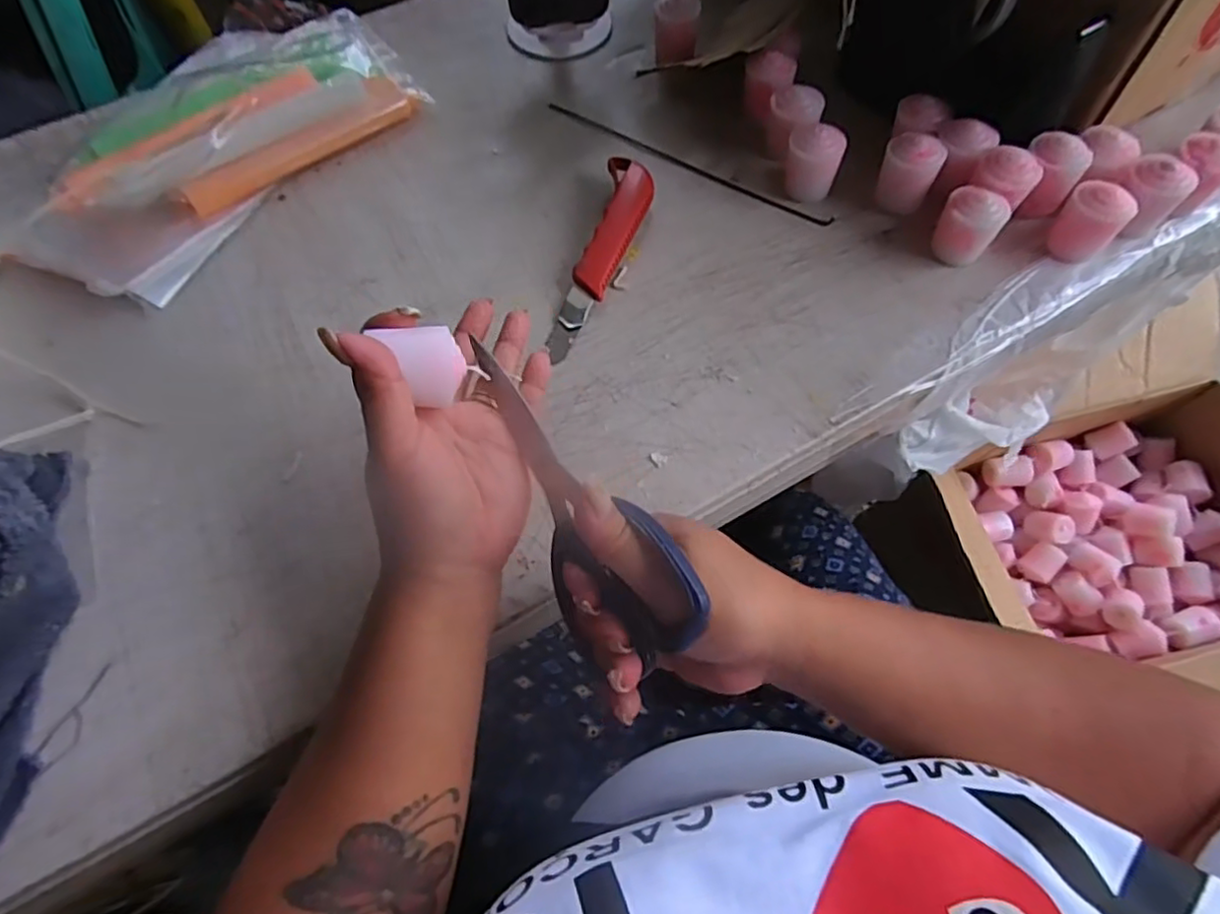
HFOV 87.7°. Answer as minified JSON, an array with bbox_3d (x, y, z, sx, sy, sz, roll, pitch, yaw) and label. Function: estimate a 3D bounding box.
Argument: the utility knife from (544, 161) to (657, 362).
[{"bbox_3d":[-0.004,-0.138,0.441,0.035,0.019,0.169,13,65,8],"label":"utility knife"}]

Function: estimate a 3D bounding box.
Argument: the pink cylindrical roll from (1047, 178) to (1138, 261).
[{"bbox_3d":[0.316,-0.156,0.419,0.038,0.044,0.037,-33,67,-13],"label":"pink cylindrical roll"}]

